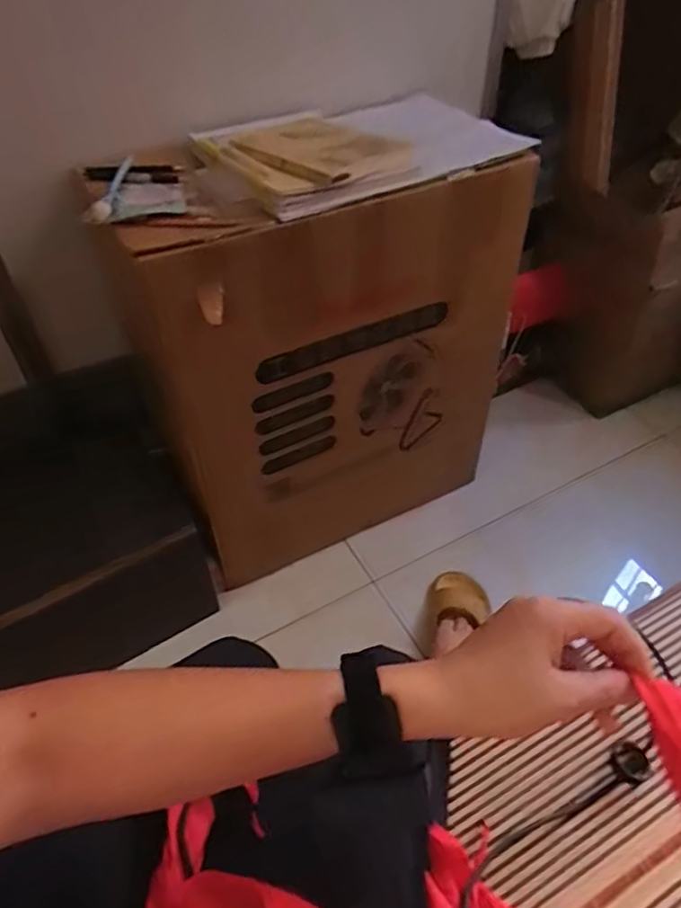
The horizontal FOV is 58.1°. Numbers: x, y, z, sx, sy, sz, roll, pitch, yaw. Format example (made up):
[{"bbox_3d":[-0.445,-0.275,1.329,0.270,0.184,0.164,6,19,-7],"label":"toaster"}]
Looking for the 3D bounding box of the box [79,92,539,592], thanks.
[{"bbox_3d":[-0.036,-0.183,1.063,0.554,0.677,0.301,-23,50,-18],"label":"box"}]

